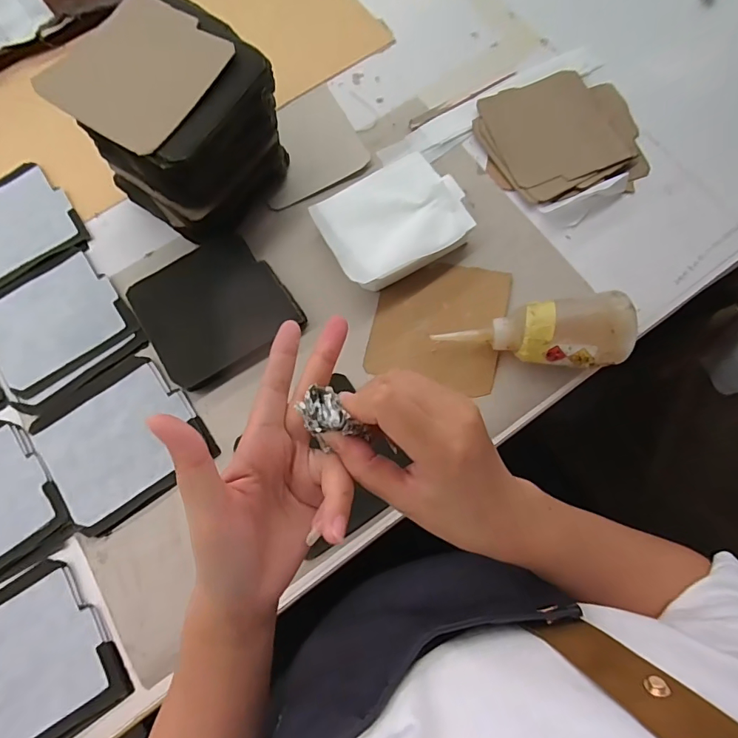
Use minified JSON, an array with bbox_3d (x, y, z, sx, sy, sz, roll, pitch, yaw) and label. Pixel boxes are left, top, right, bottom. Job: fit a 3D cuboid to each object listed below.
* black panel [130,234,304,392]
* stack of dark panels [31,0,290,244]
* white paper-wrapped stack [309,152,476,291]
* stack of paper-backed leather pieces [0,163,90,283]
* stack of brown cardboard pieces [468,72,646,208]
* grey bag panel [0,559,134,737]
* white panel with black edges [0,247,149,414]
[{"bbox_3d":[-0.156,-0.062,0.456,0.138,0.020,0.131,-35,79,-7],"label":"black panel"},{"bbox_3d":[-0.175,-0.228,0.432,0.138,0.136,0.144,32,79,8],"label":"stack of dark panels"},{"bbox_3d":[0.025,-0.152,0.465,0.142,0.036,0.107,-30,78,-6],"label":"white paper-wrapped stack"},{"bbox_3d":[-0.403,-0.157,0.493,0.144,0.008,0.124,-32,78,-6],"label":"stack of paper-backed leather pieces"},{"bbox_3d":[0.212,-0.260,0.496,0.165,0.015,0.148,-16,77,-3],"label":"stack of brown cardboard pieces"},{"bbox_3d":[-0.288,0.248,0.371,0.136,0.010,0.134,-33,78,-7],"label":"grey bag panel"},{"bbox_3d":[-0.323,-0.043,0.459,0.138,0.006,0.140,-34,78,-7],"label":"white panel with black edges"}]

